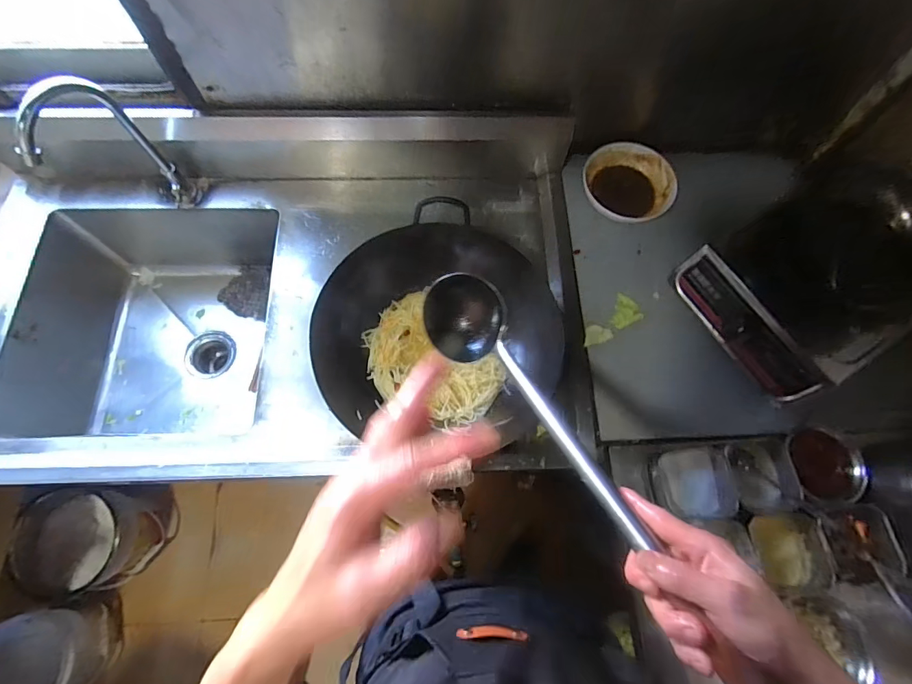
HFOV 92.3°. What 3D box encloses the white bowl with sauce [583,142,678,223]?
[{"bbox_3d":[0.352,-0.320,0.901,0.181,0.052,0.169,1,70,-1],"label":"white bowl with sauce"}]

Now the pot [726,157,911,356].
[{"bbox_3d":[0.703,-0.158,0.769,0.274,0.176,0.285,-19,72,-8],"label":"pot"}]

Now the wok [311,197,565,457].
[{"bbox_3d":[-0.025,0.009,0.727,0.372,0.150,0.357,1,70,-1],"label":"wok"}]

